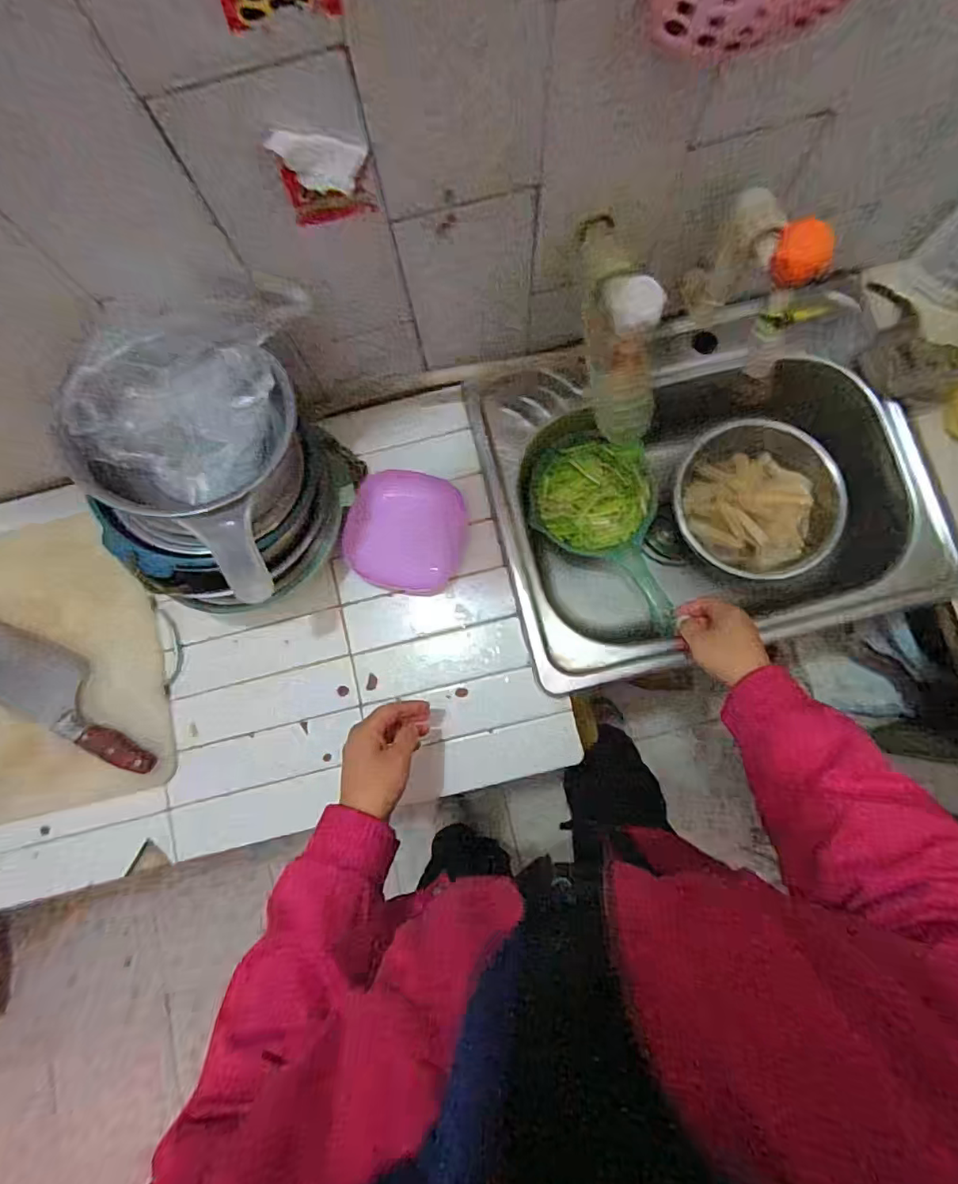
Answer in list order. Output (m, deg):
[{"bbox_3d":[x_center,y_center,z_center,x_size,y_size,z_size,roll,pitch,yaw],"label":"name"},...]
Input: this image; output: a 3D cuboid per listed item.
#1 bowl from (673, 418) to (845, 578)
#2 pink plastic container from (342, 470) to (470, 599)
[{"bbox_3d":[0.367,-0.119,0.735,0.204,0.087,0.204,-1,81,3],"label":"bowl"},{"bbox_3d":[-0.084,-0.070,0.659,0.133,0.036,0.131,13,82,3],"label":"pink plastic container"}]

